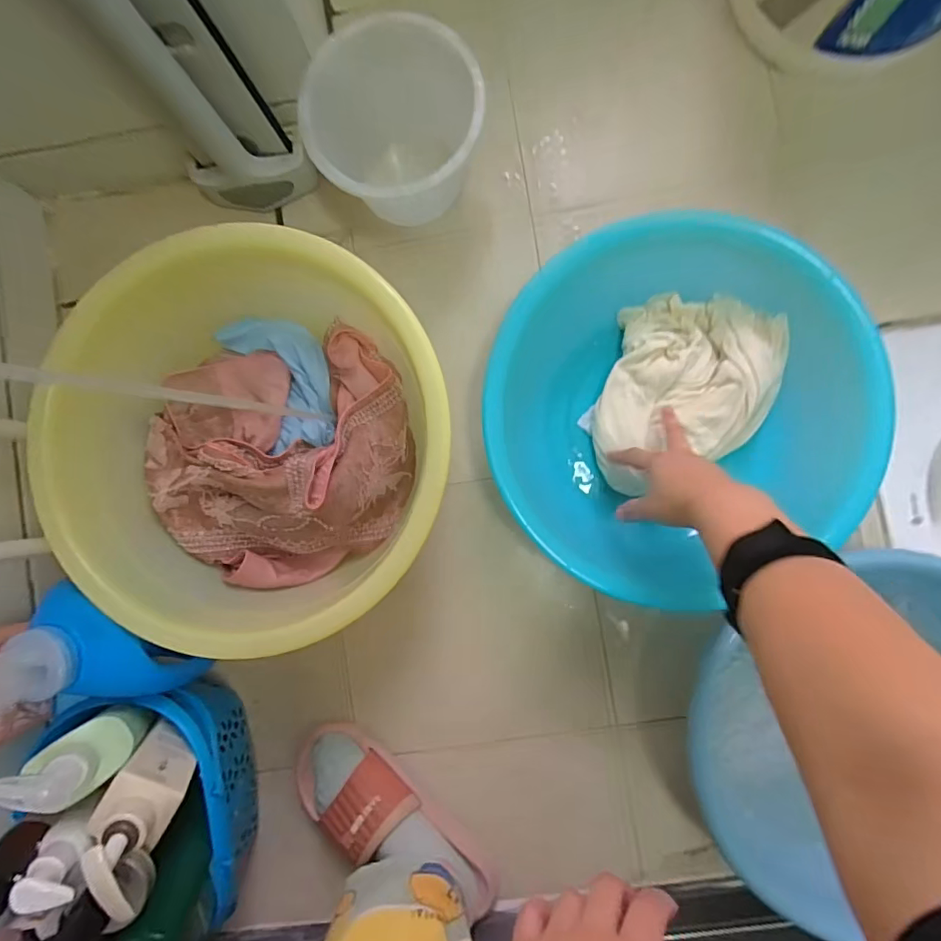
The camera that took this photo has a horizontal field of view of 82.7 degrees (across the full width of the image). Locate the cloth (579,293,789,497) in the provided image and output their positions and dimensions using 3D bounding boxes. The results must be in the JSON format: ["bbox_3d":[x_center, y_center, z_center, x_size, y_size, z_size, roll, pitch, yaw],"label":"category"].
[{"bbox_3d":[0.232,-0.077,0.581,0.175,0.040,0.220,20,89,4],"label":"cloth"}]

